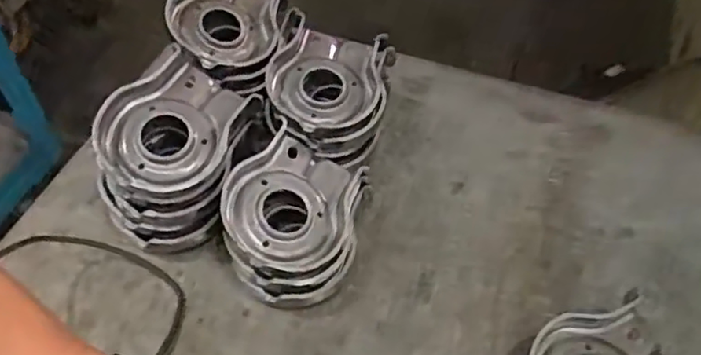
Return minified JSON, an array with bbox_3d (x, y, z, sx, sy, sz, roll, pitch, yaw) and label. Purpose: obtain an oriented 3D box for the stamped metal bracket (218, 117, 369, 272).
[{"bbox_3d":[-0.050,0.017,0.500,0.101,0.028,0.120,24,54,-12],"label":"stamped metal bracket"}]

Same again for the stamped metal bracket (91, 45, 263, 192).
[{"bbox_3d":[-0.146,-0.045,0.507,0.101,0.039,0.128,20,54,16],"label":"stamped metal bracket"}]

